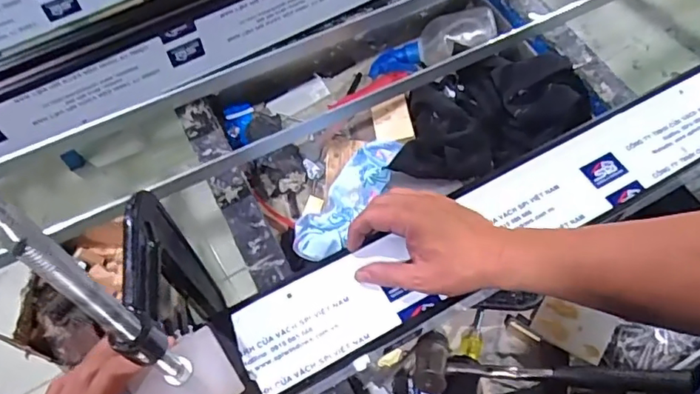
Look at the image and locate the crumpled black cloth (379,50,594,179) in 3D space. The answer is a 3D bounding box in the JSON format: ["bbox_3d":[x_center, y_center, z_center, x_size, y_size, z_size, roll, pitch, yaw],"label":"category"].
[{"bbox_3d":[0.166,-0.117,0.731,0.257,0.081,0.152,-21,62,-10],"label":"crumpled black cloth"}]

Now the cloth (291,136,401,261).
[{"bbox_3d":[-0.009,-0.001,0.710,0.085,0.027,0.202,6,48,31],"label":"cloth"}]

